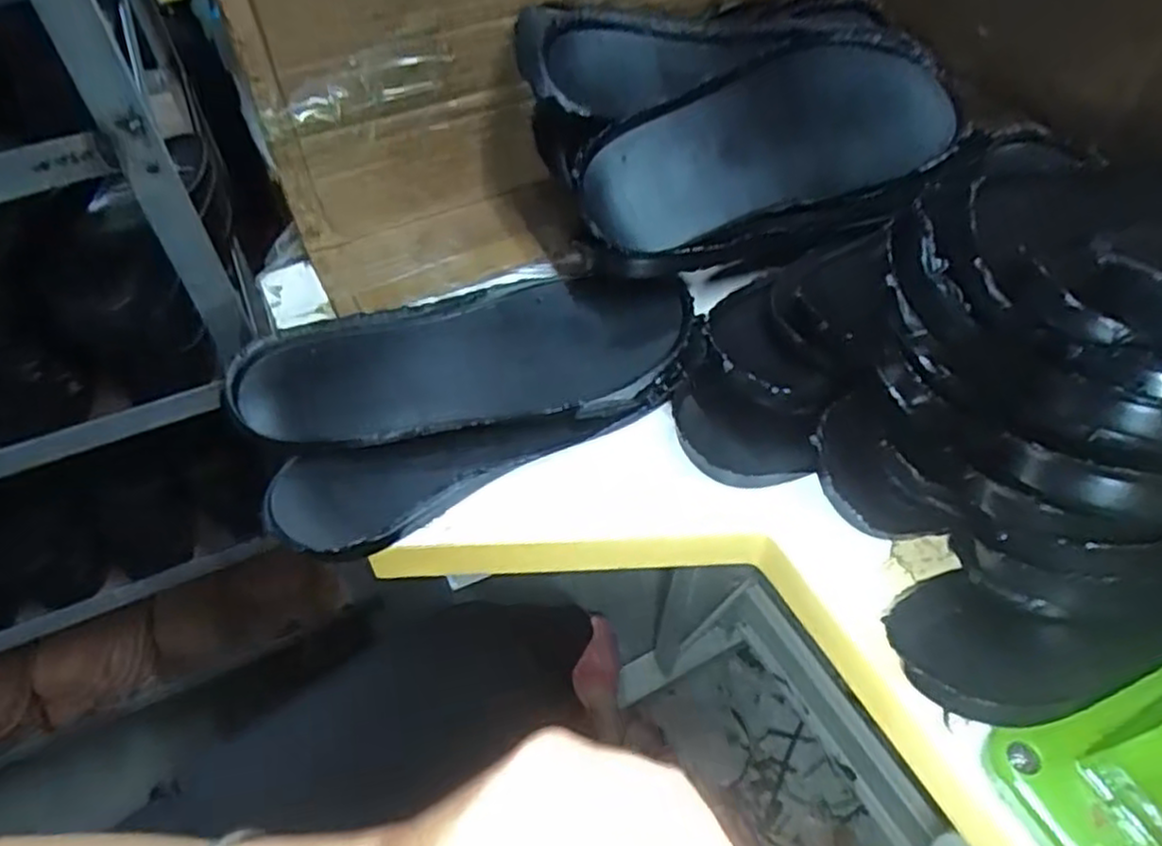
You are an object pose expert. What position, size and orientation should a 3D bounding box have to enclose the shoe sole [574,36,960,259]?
[{"bbox_3d":[0.132,-0.194,0.506,0.284,0.032,0.105,-20,94,-11],"label":"shoe sole"}]

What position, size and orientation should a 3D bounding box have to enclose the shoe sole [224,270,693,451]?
[{"bbox_3d":[-0.068,-0.038,0.469,0.280,0.024,0.109,-15,53,-11],"label":"shoe sole"}]

